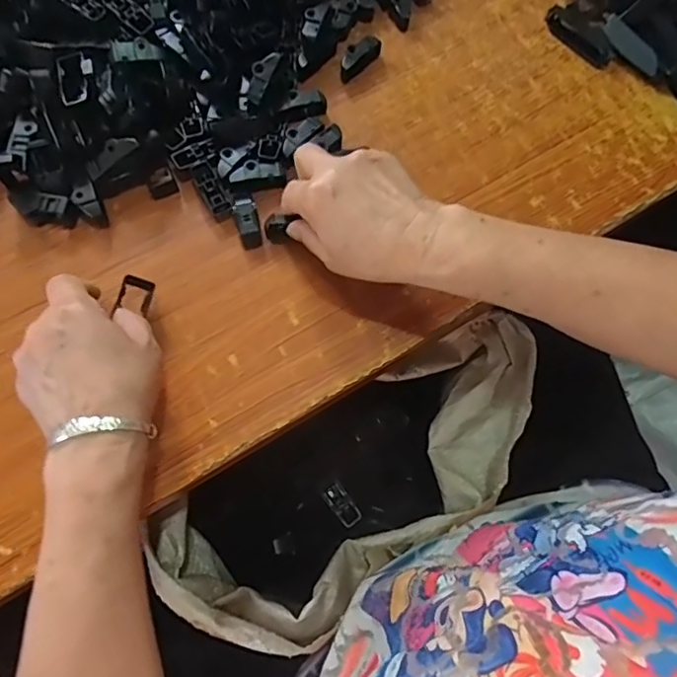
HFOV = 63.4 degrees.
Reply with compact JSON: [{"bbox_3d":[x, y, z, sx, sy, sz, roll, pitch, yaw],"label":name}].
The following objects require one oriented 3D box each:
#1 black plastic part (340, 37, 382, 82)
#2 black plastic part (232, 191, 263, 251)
[{"bbox_3d":[0.019,-0.257,0.501,0.045,0.019,0.015,-42,78,-14],"label":"black plastic part"},{"bbox_3d":[-0.075,-0.097,0.446,0.017,0.011,0.047,-12,87,-5],"label":"black plastic part"}]

